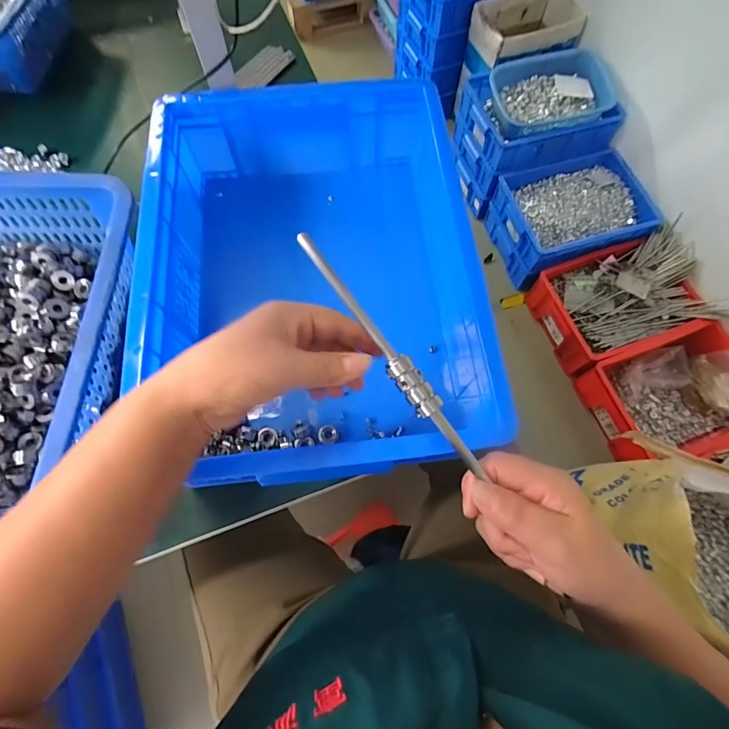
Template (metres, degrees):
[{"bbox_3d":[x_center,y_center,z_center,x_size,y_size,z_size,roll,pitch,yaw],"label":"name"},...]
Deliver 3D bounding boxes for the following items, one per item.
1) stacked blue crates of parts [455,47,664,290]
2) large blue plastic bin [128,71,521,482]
[{"bbox_3d":[0.556,-0.794,1.353,0.442,0.298,0.330,-19,71,-8],"label":"stacked blue crates of parts"},{"bbox_3d":[-0.052,-0.097,0.414,0.296,0.115,0.408,-6,69,-3],"label":"large blue plastic bin"}]

